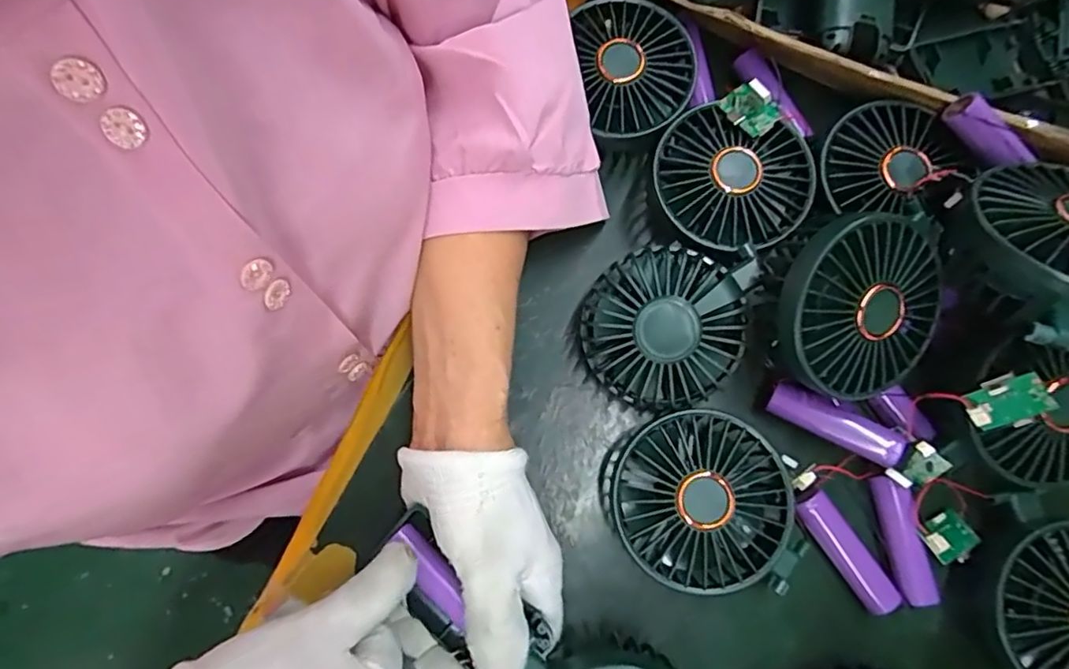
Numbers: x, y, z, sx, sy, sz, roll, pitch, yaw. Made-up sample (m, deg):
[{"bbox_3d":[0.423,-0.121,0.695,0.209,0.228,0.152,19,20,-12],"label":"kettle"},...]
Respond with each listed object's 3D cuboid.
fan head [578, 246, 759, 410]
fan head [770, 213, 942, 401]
[{"bbox_3d":[0.067,-0.006,0.320,0.079,0.042,0.082,0,79,-1],"label":"fan head"},{"bbox_3d":[0.154,-0.014,0.288,0.084,0.026,0.083,-2,104,-17],"label":"fan head"}]

